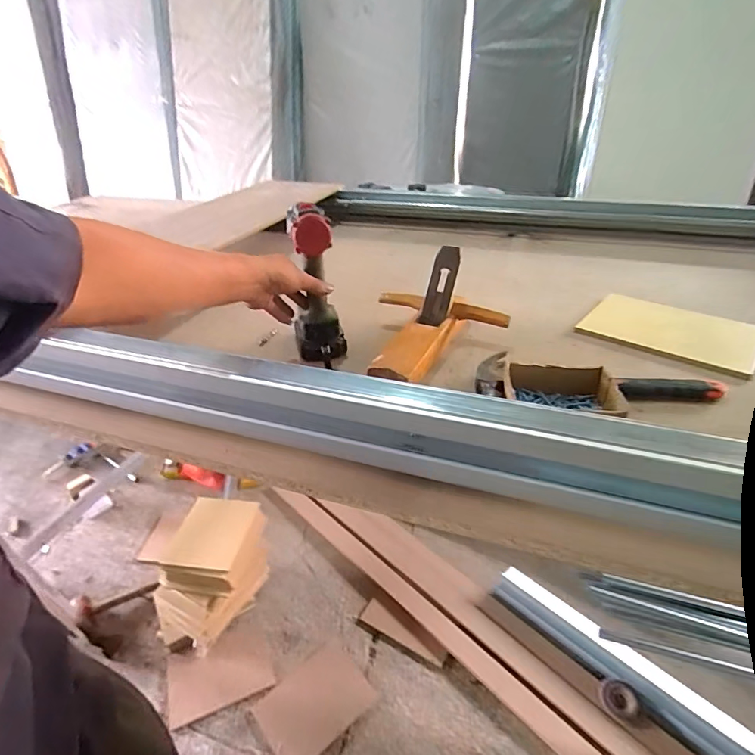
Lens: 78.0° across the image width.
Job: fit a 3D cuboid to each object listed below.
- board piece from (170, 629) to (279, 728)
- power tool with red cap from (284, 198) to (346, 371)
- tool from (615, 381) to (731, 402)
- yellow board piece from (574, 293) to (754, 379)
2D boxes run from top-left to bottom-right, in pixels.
[{"bbox_3d":[-0.419,0.780,1.236,0.260,0.014,0.186,-15,35,-18],"label":"board piece"},{"bbox_3d":[-0.094,-0.135,0.707,0.084,0.234,0.069,21,37,32],"label":"power tool with red cap"},{"bbox_3d":[0.393,0.017,0.629,0.134,0.020,0.026,0,33,3],"label":"tool"},{"bbox_3d":[0.489,-0.081,0.778,0.246,0.011,0.177,26,42,35],"label":"yellow board piece"}]

